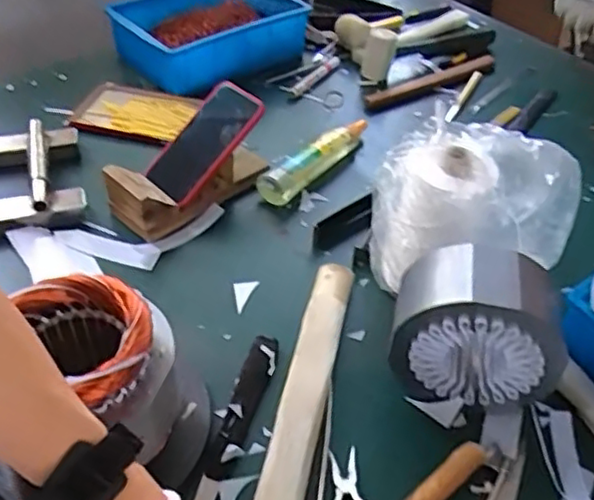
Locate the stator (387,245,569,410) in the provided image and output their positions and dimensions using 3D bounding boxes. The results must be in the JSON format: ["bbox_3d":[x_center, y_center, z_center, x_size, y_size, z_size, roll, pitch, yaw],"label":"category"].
[{"bbox_3d":[0.164,0.069,0.597,0.148,0.141,0.087,7,43,4],"label":"stator"}]

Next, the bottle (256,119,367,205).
[{"bbox_3d":[0.031,-0.125,0.878,0.045,0.038,0.211,32,50,27],"label":"bottle"}]

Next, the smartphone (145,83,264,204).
[{"bbox_3d":[-0.113,-0.133,0.804,0.081,0.017,0.162,34,82,29],"label":"smartphone"}]

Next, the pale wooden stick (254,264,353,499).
[{"bbox_3d":[0.007,0.136,0.602,0.039,0.025,0.333,10,43,7],"label":"pale wooden stick"}]

